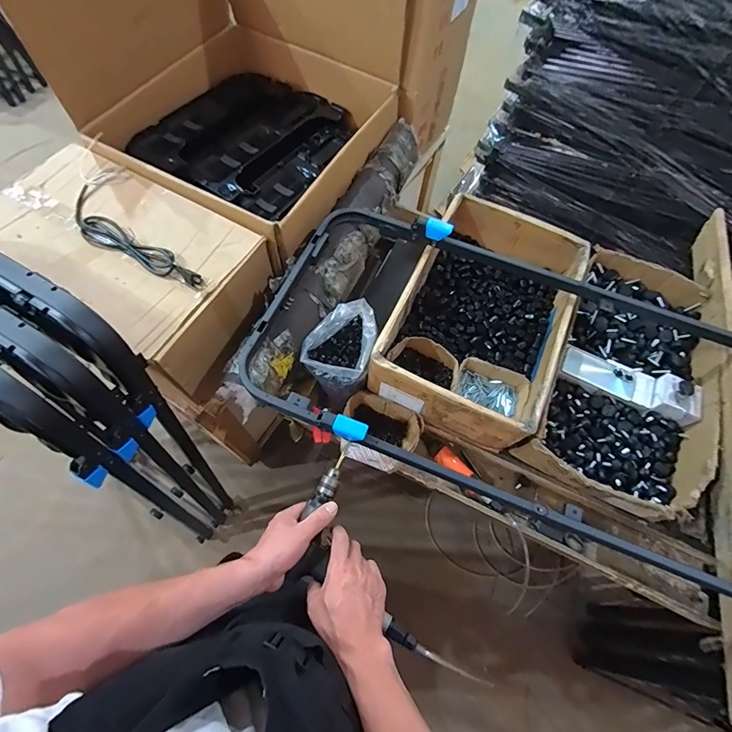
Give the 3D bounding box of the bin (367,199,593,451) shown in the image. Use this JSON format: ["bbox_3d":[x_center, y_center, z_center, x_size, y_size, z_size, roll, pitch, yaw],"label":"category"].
[{"bbox_3d":[0.270,-0.116,0.906,0.338,0.160,0.528,24,67,9],"label":"bin"}]

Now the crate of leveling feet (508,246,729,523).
[{"bbox_3d":[0.594,0.016,0.872,0.339,0.097,0.601,26,67,9],"label":"crate of leveling feet"}]

